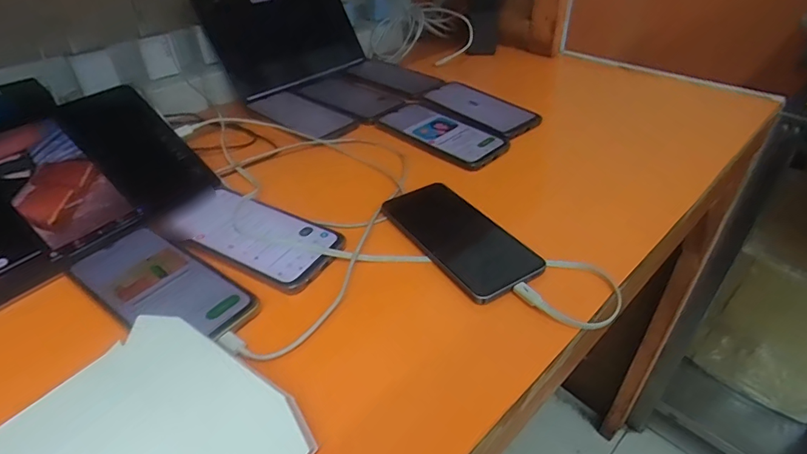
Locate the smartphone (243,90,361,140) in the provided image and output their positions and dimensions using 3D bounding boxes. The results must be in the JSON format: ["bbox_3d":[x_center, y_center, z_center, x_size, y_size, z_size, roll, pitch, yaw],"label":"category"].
[{"bbox_3d":[-0.144,-0.164,0.669,0.166,0.016,0.068,26,47,26],"label":"smartphone"}]

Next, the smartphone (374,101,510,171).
[{"bbox_3d":[0.051,-0.125,0.605,0.169,0.015,0.095,33,50,32],"label":"smartphone"}]

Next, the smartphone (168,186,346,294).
[{"bbox_3d":[-0.144,0.002,0.442,0.170,0.005,0.084,21,44,21],"label":"smartphone"}]

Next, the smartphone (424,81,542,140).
[{"bbox_3d":[0.111,-0.175,0.663,0.086,0.016,0.170,-32,47,-33],"label":"smartphone"}]

